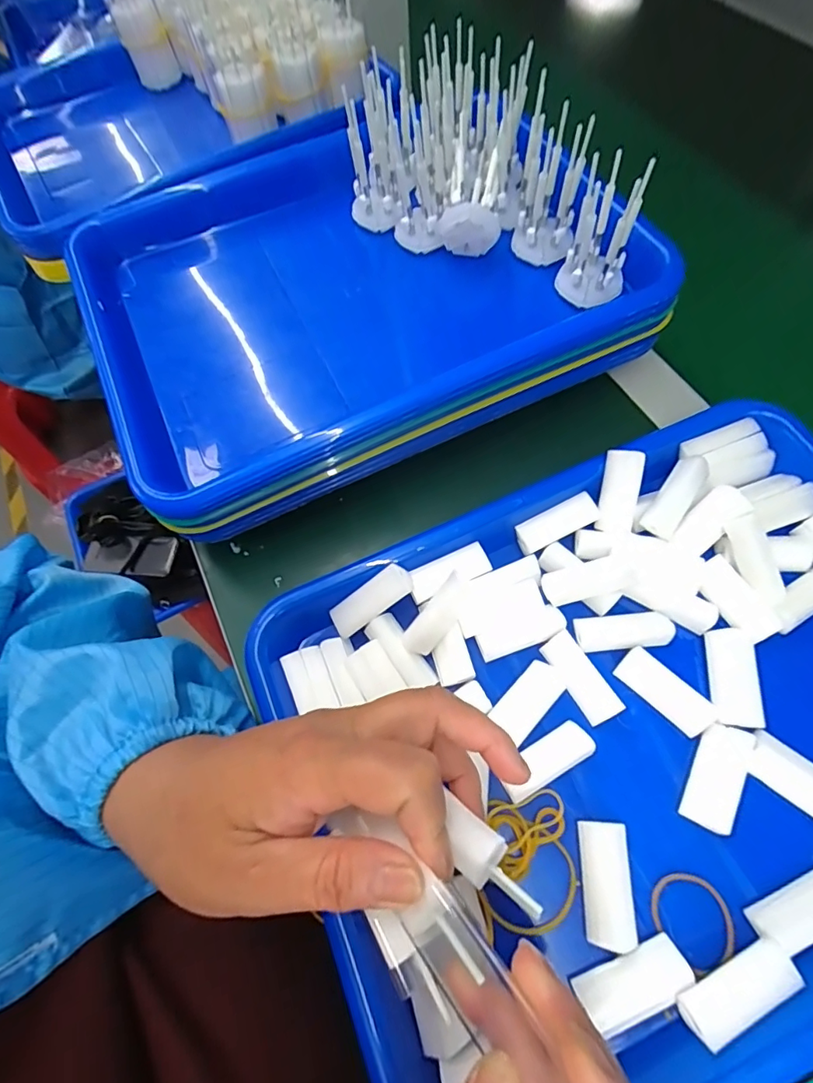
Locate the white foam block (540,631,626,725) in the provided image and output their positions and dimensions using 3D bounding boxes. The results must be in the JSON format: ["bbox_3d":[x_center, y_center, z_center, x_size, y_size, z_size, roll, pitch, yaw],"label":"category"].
[{"bbox_3d":[0.087,0.068,0.251,0.017,0.011,0.045,-32,67,-11],"label":"white foam block"}]

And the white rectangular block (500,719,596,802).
[{"bbox_3d":[0.066,0.104,0.236,0.045,0.013,0.018,-28,66,-10],"label":"white rectangular block"}]

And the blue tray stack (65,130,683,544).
[{"bbox_3d":[-0.037,-0.166,0.333,0.332,0.058,0.257,-24,66,-8],"label":"blue tray stack"}]

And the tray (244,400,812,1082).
[{"bbox_3d":[0.114,0.078,0.238,0.334,0.033,0.242,-23,65,-7],"label":"tray"}]

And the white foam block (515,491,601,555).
[{"bbox_3d":[0.085,-0.010,0.283,0.047,0.015,0.015,-24,66,-8],"label":"white foam block"}]

